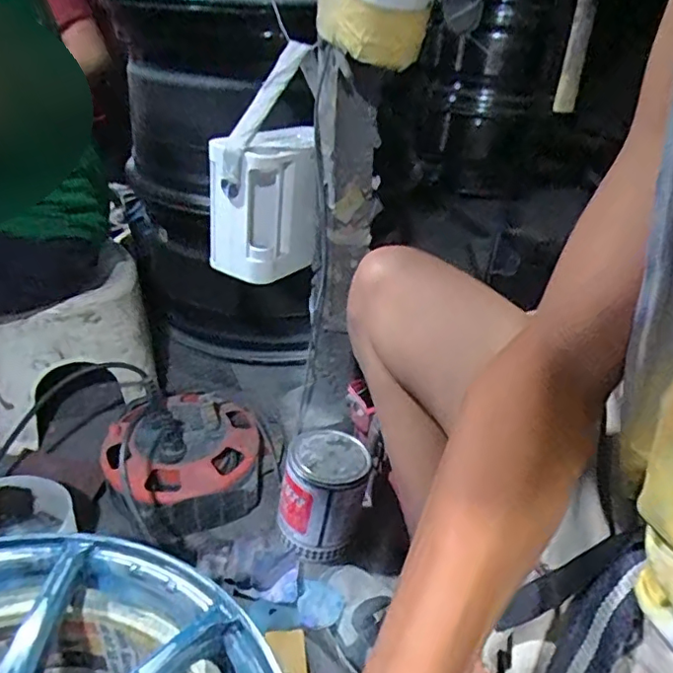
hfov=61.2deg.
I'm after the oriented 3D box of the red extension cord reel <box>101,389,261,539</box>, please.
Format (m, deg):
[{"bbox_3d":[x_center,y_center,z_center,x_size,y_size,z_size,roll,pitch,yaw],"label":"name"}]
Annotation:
[{"bbox_3d":[-0.205,0.159,0.791,0.214,0.116,0.218,3,30,-2],"label":"red extension cord reel"}]

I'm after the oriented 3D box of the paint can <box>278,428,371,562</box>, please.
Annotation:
[{"bbox_3d":[-0.018,0.202,0.736,0.107,0.129,0.107,3,30,-2],"label":"paint can"}]

